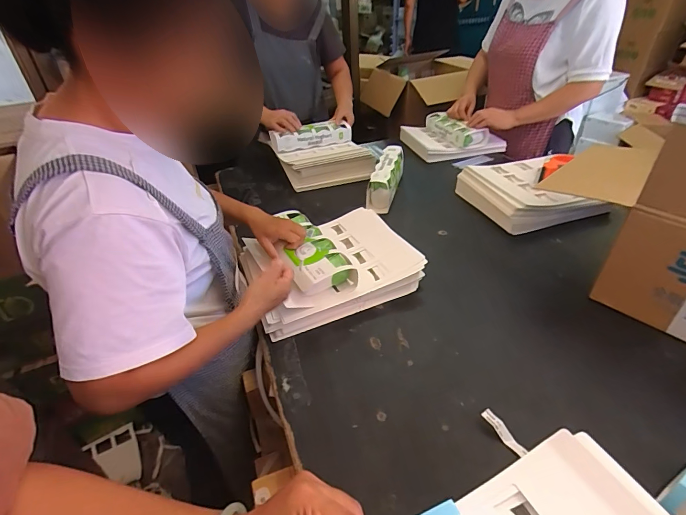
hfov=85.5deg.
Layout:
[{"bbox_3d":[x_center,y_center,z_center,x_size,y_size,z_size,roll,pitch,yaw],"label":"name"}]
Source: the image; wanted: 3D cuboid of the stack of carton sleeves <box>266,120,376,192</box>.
[{"bbox_3d":[-0.074,-0.357,1.299,0.295,0.125,0.296,-15,38,-16],"label":"stack of carton sleeves"}]

